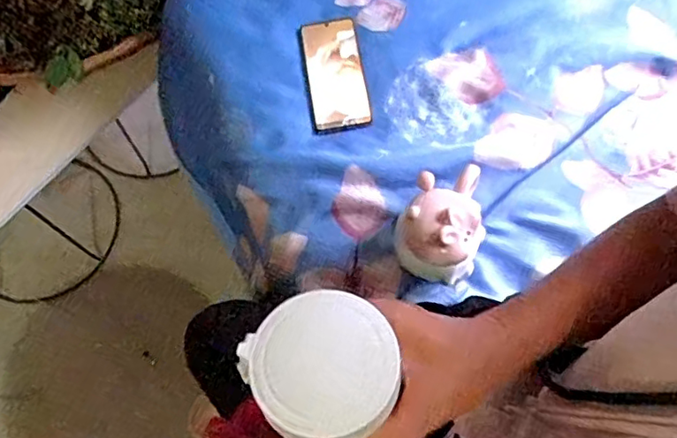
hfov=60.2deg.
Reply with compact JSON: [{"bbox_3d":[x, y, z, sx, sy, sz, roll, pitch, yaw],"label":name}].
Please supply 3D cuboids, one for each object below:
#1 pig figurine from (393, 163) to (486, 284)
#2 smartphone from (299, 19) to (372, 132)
[{"bbox_3d":[0.114,-0.001,0.649,0.101,0.093,0.128,3,69,2],"label":"pig figurine"},{"bbox_3d":[-0.006,-0.189,0.761,0.077,0.015,0.160,-8,68,-2],"label":"smartphone"}]

